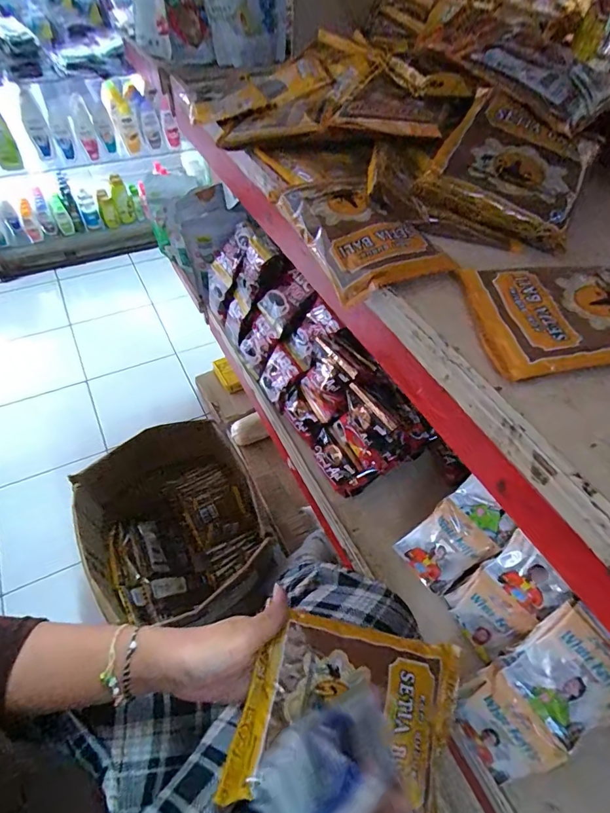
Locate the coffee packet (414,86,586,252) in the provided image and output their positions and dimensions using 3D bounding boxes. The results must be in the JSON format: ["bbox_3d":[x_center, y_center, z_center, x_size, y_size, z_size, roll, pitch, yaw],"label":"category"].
[{"bbox_3d":[0.185,-0.216,0.389,0.122,0.028,0.141,26,72,9],"label":"coffee packet"}]

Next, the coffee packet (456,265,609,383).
[{"bbox_3d":[0.194,-0.066,0.307,0.145,0.017,0.104,-3,52,-6],"label":"coffee packet"}]

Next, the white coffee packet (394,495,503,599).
[{"bbox_3d":[0.176,0.178,0.546,0.102,0.017,0.080,-48,66,17],"label":"white coffee packet"}]

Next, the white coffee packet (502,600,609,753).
[{"bbox_3d":[0.258,0.260,0.418,0.100,0.022,0.080,-40,69,-1],"label":"white coffee packet"}]

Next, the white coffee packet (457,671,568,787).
[{"bbox_3d":[0.198,0.330,0.438,0.018,0.093,0.079,-7,48,-52],"label":"white coffee packet"}]

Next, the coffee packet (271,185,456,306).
[{"bbox_3d":[0.049,-0.143,0.354,0.094,0.033,0.127,-21,56,-19],"label":"coffee packet"}]

